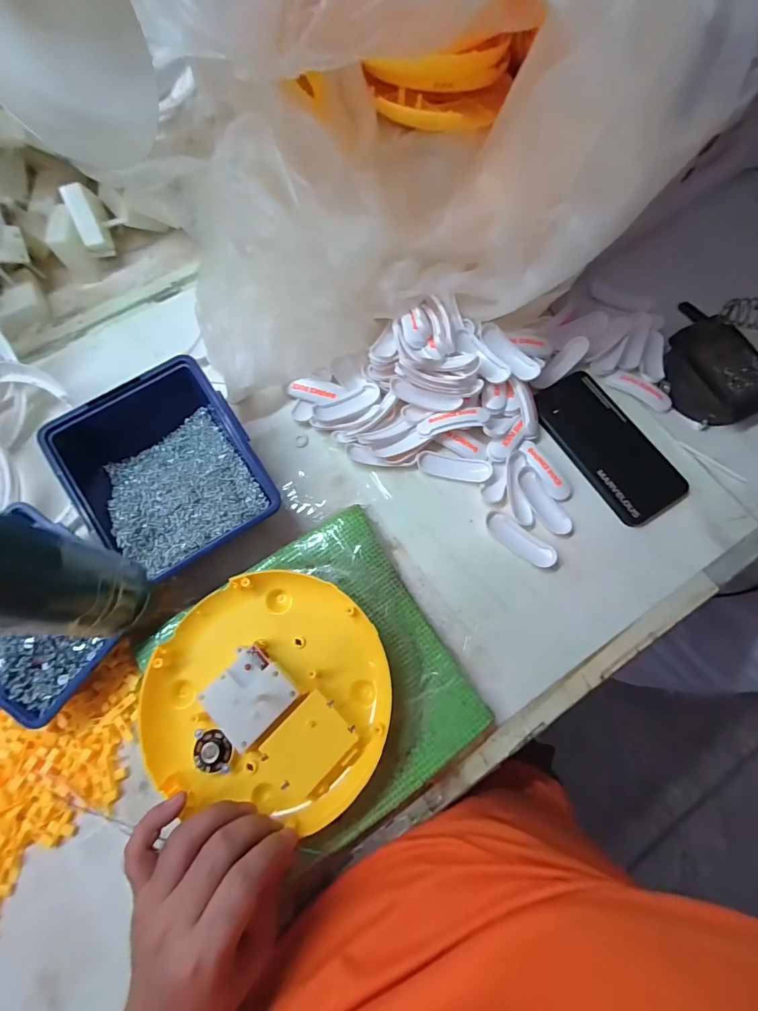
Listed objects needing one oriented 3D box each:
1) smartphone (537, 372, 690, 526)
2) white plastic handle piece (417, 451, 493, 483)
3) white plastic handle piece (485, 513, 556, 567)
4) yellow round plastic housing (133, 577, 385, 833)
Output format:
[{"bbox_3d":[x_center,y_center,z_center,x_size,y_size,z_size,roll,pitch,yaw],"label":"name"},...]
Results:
[{"bbox_3d":[0.226,-0.061,0.419,0.080,0.010,0.158,-32,75,-9],"label":"smartphone"},{"bbox_3d":[0.073,-0.037,0.411,0.070,0.006,0.024,13,73,5],"label":"white plastic handle piece"},{"bbox_3d":[0.130,0.033,0.393,0.069,0.009,0.023,38,77,11],"label":"white plastic handle piece"},{"bbox_3d":[-0.083,0.140,0.330,0.179,0.035,0.168,0,73,1],"label":"yellow round plastic housing"}]

